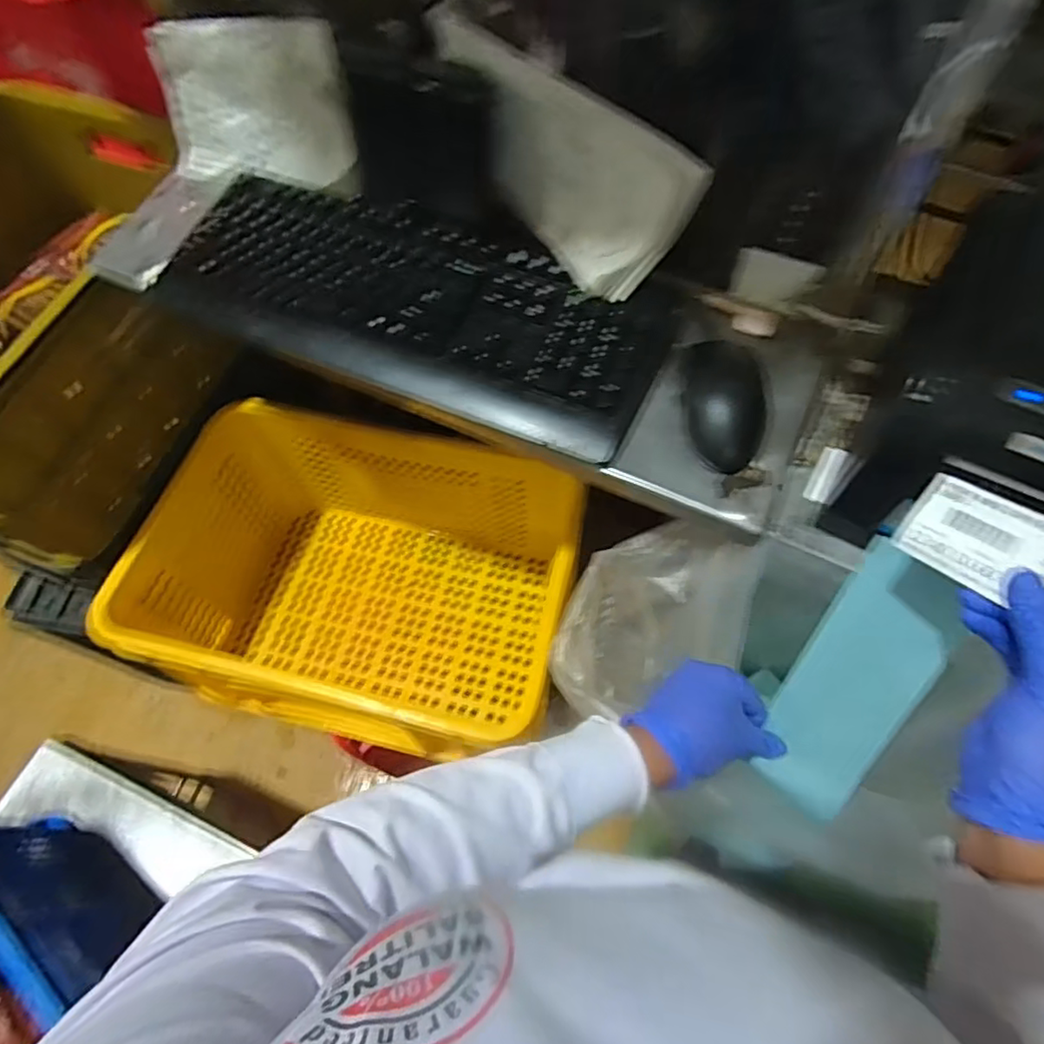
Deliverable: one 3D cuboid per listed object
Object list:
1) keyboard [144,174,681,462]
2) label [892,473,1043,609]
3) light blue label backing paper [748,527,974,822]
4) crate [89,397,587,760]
[{"bbox_3d":[-0.103,-0.188,0.523,0.436,0.041,0.158,24,66,14],"label":"keyboard"},{"bbox_3d":[0.244,0.010,0.321,0.073,0.008,0.049,35,94,35],"label":"label"},{"bbox_3d":[0.229,0.114,0.432,0.084,0.201,0.011,31,26,25],"label":"light blue label backing paper"},{"bbox_3d":[-0.230,0.080,0.845,0.446,0.254,0.358,11,63,8],"label":"crate"}]

